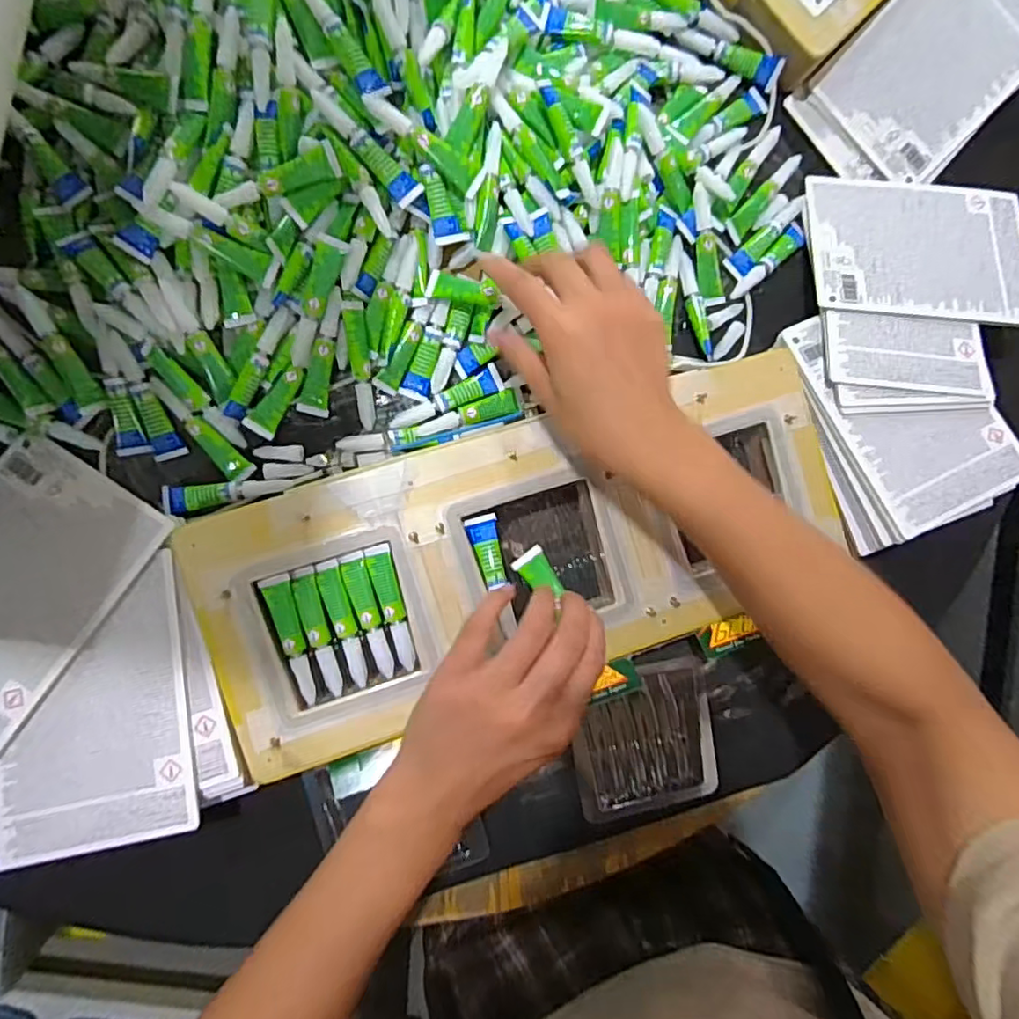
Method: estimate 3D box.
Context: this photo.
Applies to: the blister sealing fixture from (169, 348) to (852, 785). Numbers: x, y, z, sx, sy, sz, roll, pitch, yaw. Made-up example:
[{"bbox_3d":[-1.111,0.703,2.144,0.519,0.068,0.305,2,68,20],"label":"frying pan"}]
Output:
[{"bbox_3d":[0.018,0.026,0.408,0.421,0.044,0.165,-18,91,-8],"label":"blister sealing fixture"}]

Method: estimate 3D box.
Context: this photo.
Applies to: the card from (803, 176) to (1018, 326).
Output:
[{"bbox_3d":[0.307,-0.196,0.447,0.165,0.006,0.117,5,74,-2],"label":"card"}]

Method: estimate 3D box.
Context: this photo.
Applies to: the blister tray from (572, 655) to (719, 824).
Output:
[{"bbox_3d":[0.097,0.167,0.434,0.102,0.011,0.105,-6,89,-7],"label":"blister tray"}]

